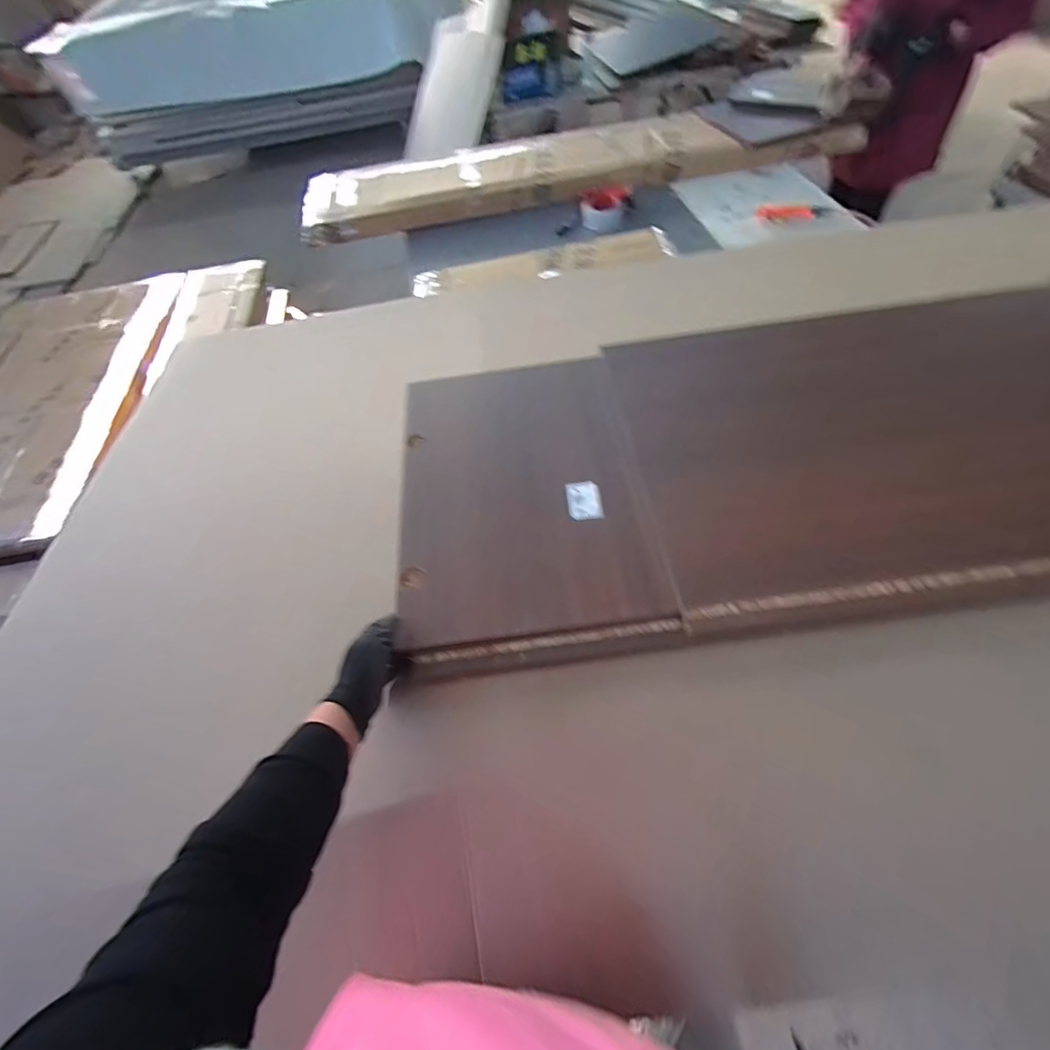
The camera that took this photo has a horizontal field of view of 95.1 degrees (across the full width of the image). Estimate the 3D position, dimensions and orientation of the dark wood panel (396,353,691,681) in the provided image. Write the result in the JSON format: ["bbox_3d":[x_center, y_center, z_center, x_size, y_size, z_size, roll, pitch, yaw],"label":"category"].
[{"bbox_3d":[-0.006,-0.051,0.700,0.336,0.031,0.475,-8,61,-1],"label":"dark wood panel"}]

